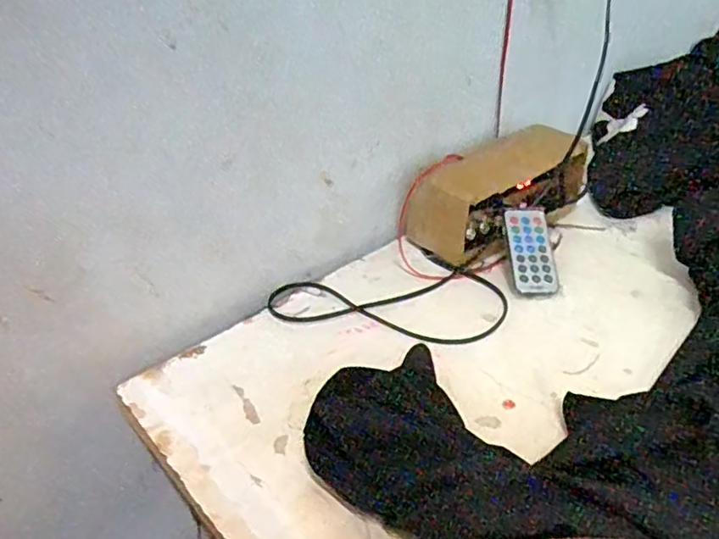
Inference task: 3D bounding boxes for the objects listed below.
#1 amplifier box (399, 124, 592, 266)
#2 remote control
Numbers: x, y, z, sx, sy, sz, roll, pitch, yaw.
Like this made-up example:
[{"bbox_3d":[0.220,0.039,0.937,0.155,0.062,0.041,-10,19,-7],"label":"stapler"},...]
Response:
[{"bbox_3d":[0.144,-0.077,0.603,0.205,0.080,0.073,-26,41,-29],"label":"amplifier box"},{"bbox_3d":[0.156,-0.018,0.555,0.037,0.006,0.086,-2,65,2],"label":"remote control"}]

